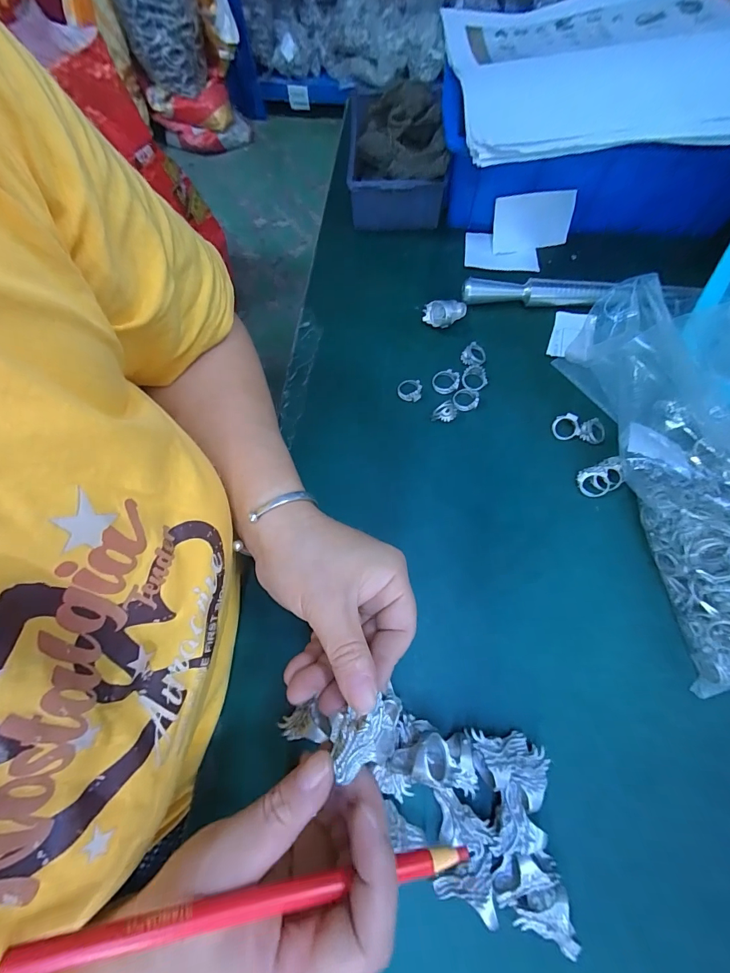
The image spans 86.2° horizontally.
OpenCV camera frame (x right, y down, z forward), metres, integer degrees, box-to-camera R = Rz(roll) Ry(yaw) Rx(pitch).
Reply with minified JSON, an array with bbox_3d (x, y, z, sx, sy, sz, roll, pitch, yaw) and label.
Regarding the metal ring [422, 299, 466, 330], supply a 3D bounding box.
[{"bbox_3d":[0.076,-0.162,0.368,0.041,0.021,0.022,-4,71,1],"label":"metal ring"}]

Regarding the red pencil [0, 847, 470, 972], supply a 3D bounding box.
[{"bbox_3d":[-0.036,0.158,0.149,0.166,0.005,0.007,3,70,-16],"label":"red pencil"}]

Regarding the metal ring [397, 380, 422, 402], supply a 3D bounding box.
[{"bbox_3d":[0.040,-0.087,0.351,0.021,0.005,0.020,-1,71,2],"label":"metal ring"}]

